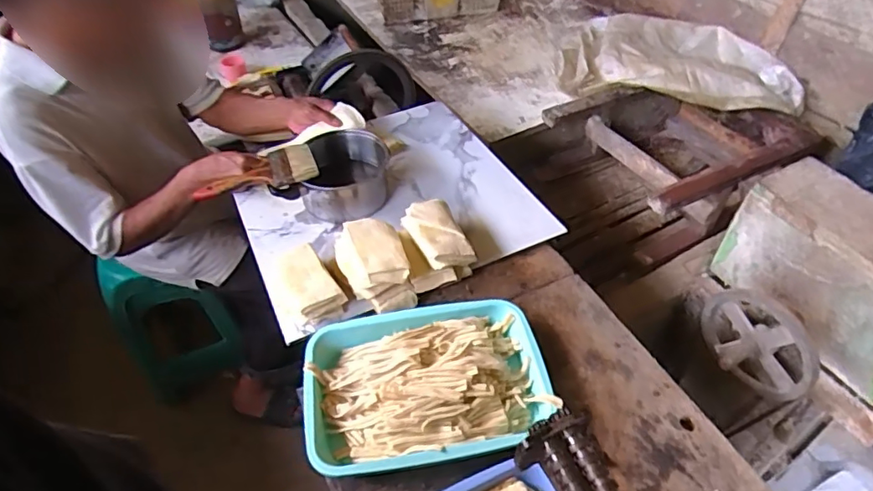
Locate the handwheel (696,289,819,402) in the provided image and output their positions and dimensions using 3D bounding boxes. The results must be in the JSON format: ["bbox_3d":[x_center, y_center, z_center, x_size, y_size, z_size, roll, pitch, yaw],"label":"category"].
[{"bbox_3d":[0.516,0.177,0.935,0.083,0.187,0.196,-20,56,-22],"label":"handwheel"}]

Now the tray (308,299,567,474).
[{"bbox_3d":[-0.011,0.177,0.732,0.320,0.048,0.222,-7,49,-5],"label":"tray"}]

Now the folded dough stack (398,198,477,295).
[{"bbox_3d":[-0.005,-0.007,0.881,0.093,0.070,0.143,-12,49,-10],"label":"folded dough stack"}]

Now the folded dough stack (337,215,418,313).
[{"bbox_3d":[-0.097,0.027,0.845,0.097,0.074,0.139,-15,50,-12],"label":"folded dough stack"}]

